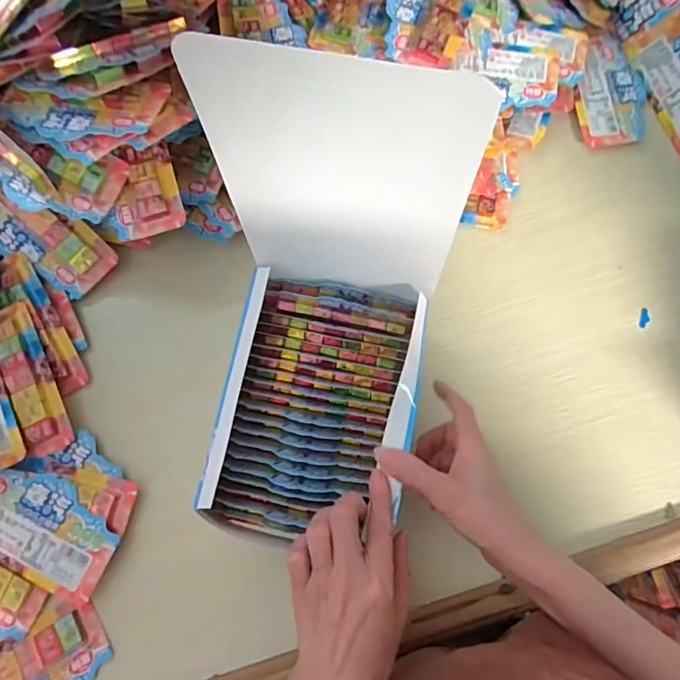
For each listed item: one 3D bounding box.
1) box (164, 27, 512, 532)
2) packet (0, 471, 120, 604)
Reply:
[{"bbox_3d":[-0.016,0.010,0.309,0.149,0.253,0.207,9,73,4],"label":"box"},{"bbox_3d":[-0.255,0.164,0.423,0.124,0.013,0.075,25,76,5],"label":"packet"}]

